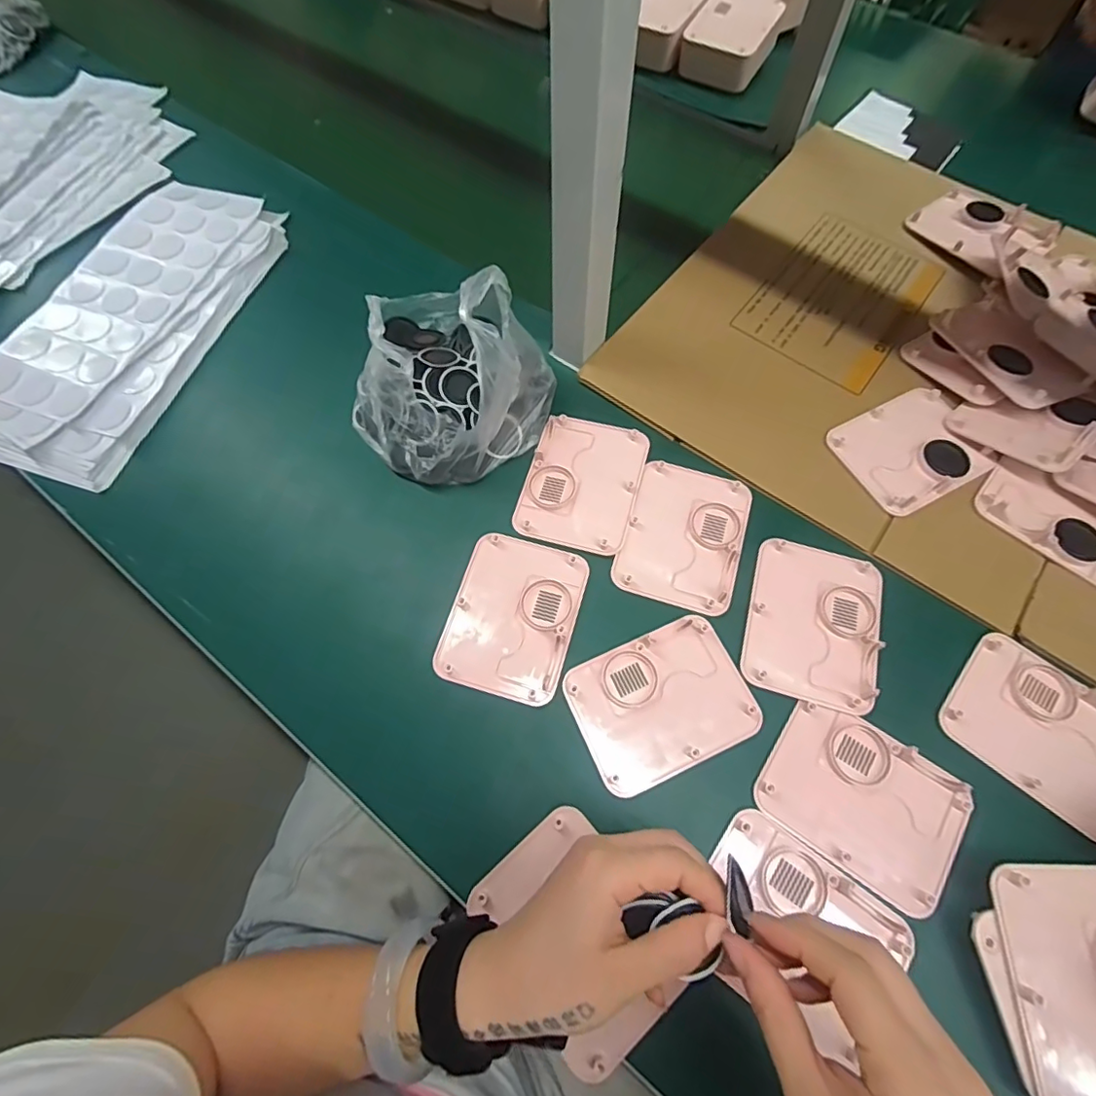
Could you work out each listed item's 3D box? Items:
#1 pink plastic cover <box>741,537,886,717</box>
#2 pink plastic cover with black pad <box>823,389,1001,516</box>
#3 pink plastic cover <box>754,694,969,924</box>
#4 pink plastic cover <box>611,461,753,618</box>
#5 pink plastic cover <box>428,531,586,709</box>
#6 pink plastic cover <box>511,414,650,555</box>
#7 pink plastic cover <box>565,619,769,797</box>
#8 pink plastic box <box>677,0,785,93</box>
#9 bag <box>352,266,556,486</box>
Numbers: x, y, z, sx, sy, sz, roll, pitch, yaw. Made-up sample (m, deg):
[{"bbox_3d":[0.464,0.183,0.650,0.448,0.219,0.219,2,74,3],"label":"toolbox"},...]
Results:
[{"bbox_3d":[0.207,0.056,0.423,0.095,0.009,0.123,15,69,8],"label":"pink plastic cover"},{"bbox_3d":[0.321,-0.088,0.480,0.118,0.011,0.097,-25,69,-9],"label":"pink plastic cover with black pad"},{"bbox_3d":[0.216,0.172,0.375,0.124,0.009,0.093,33,72,14],"label":"pink plastic cover"},{"bbox_3d":[0.115,-0.012,0.456,0.094,0.004,0.123,18,69,9],"label":"pink plastic cover"},{"bbox_3d":[-0.028,0.052,0.432,0.097,0.004,0.124,15,68,8],"label":"pink plastic cover"},{"bbox_3d":[0.030,-0.058,0.478,0.096,0.004,0.123,15,68,8],"label":"pink plastic cover"},{"bbox_3d":[0.083,0.112,0.403,0.121,0.006,0.095,-23,68,-8],"label":"pink plastic cover"},{"bbox_3d":[0.247,-0.670,0.716,0.105,0.049,0.131,27,70,12],"label":"pink plastic box"},{"bbox_3d":[-0.103,-0.162,0.468,0.196,0.108,0.160,34,72,15],"label":"bag"}]

